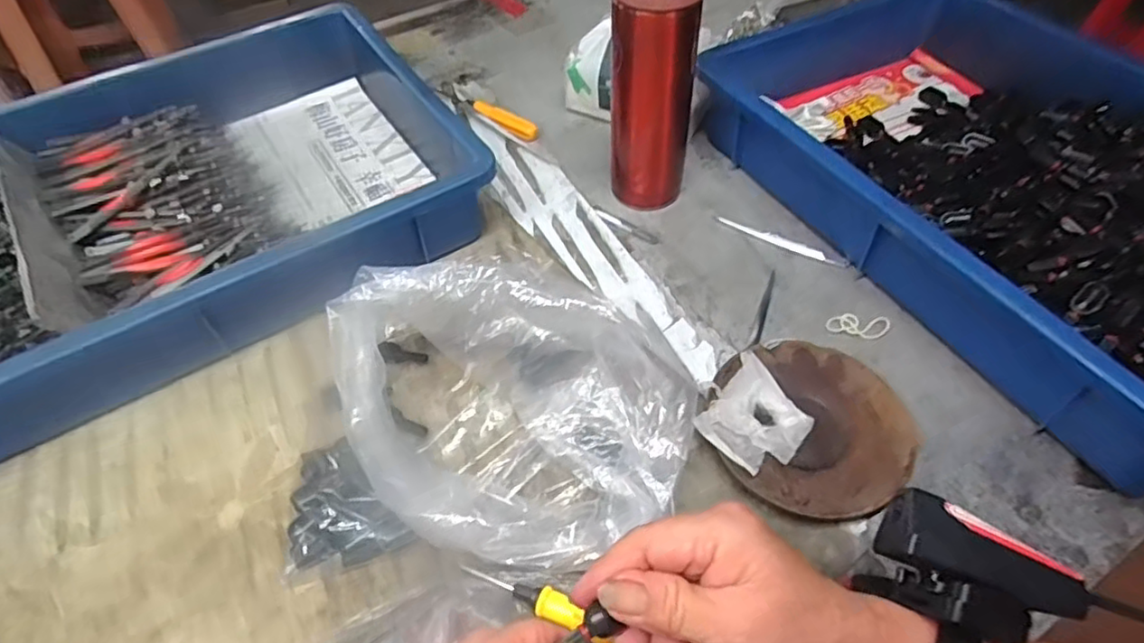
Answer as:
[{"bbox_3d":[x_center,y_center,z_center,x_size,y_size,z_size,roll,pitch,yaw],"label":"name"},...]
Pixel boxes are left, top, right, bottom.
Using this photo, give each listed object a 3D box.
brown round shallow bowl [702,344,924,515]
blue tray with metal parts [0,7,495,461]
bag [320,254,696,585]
[{"bbox_3d":[0.143,0.062,0.391,0.116,0.017,0.113,-1,52,1],"label":"brown round shallow bowl"},{"bbox_3d":[-0.308,-0.089,0.486,0.421,0.083,0.297,-29,57,-20],"label":"blue tray with metal parts"},{"bbox_3d":[-0.039,0.046,0.363,0.201,0.088,0.150,30,58,22],"label":"bag"}]

